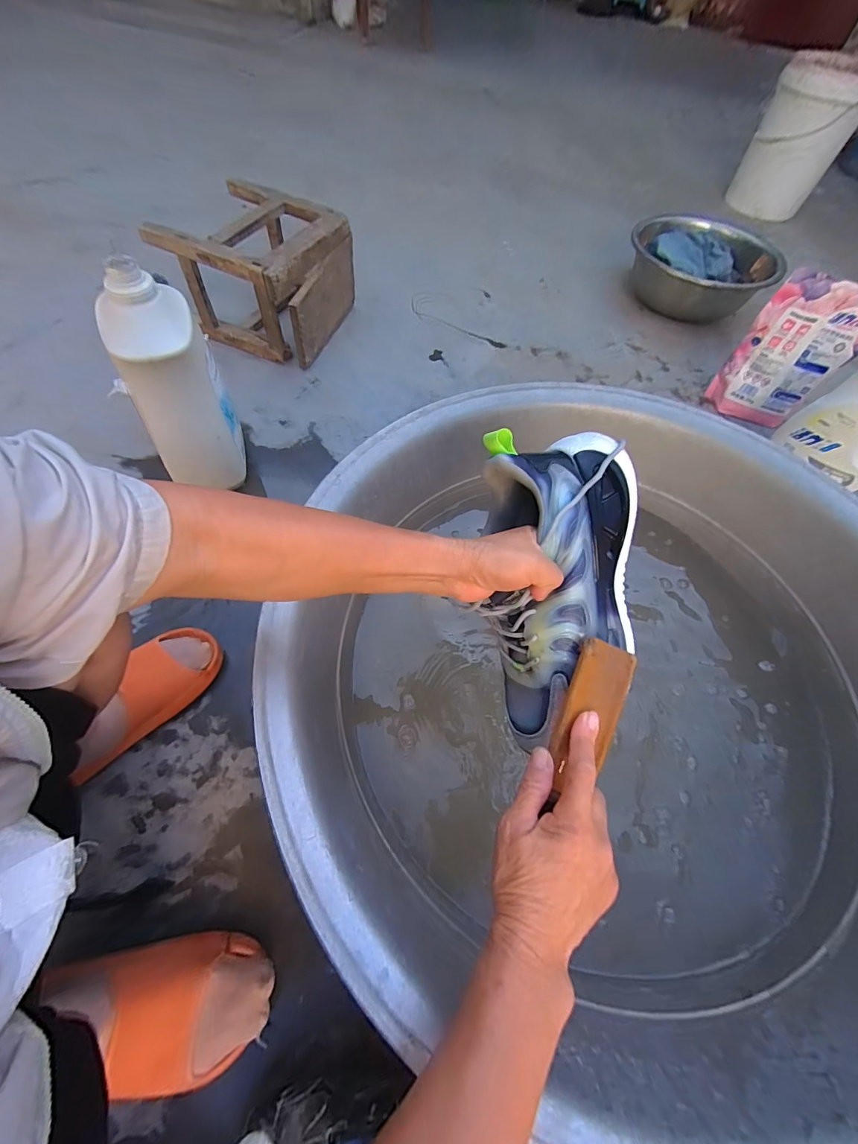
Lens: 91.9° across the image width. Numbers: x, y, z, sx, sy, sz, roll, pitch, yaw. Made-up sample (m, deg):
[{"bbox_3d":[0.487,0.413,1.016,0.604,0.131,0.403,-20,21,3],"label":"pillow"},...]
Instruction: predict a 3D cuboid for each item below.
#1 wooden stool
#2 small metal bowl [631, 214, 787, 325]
[{"bbox_3d":[-0.353,-0.638,0.909,0.286,0.218,0.292,17,60,4],"label":"wooden stool"},{"bbox_3d":[0.706,-0.792,1.107,0.365,0.149,0.292,22,60,7],"label":"small metal bowl"}]

